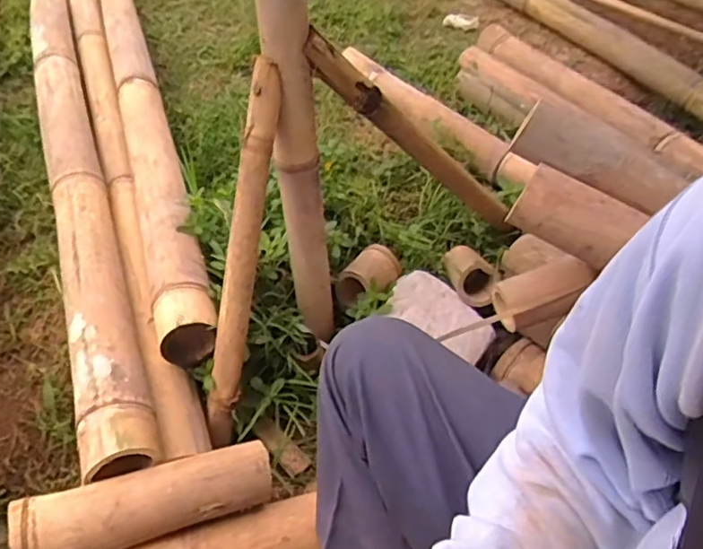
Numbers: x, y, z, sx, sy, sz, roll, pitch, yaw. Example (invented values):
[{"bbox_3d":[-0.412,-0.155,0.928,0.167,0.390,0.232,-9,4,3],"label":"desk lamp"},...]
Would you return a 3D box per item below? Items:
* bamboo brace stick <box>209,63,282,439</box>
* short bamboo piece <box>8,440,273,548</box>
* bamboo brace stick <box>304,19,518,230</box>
[{"bbox_3d":[-0.139,-0.014,0.752,0.037,0.483,0.032,15,16,16],"label":"bamboo brace stick"},{"bbox_3d":[-0.225,0.257,0.671,0.271,0.058,0.071,-9,44,-26],"label":"short bamboo piece"},{"bbox_3d":[0.104,-0.181,0.864,0.044,0.508,0.032,-44,46,18],"label":"bamboo brace stick"}]

